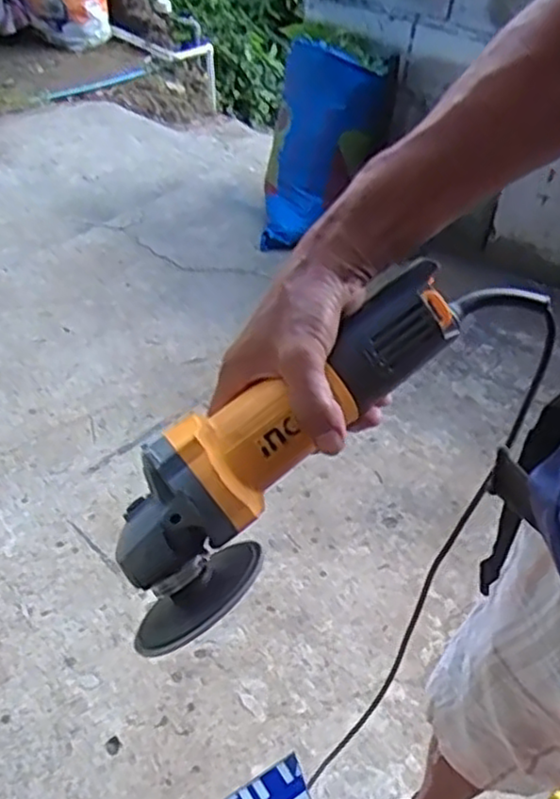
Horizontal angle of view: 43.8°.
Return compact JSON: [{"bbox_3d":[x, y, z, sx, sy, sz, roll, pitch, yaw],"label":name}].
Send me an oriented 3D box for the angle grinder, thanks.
[{"bbox_3d":[-0.003,0.021,0.425,0.278,0.076,0.096,-46,57,-8],"label":"angle grinder"}]

